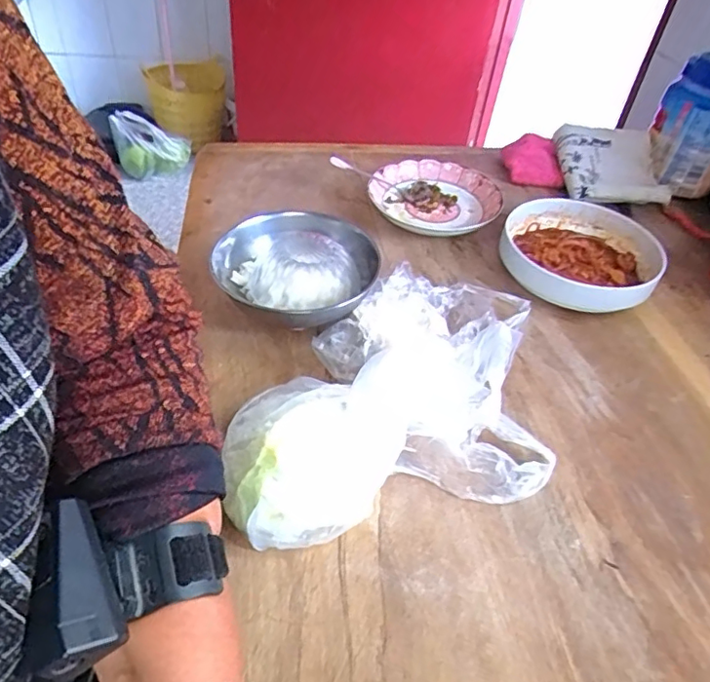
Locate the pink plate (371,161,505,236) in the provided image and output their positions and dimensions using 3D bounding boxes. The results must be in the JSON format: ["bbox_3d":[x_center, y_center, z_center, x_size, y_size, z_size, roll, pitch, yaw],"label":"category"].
[{"bbox_3d":[0.128,-0.224,0.877,0.191,0.039,0.178,3,44,-2],"label":"pink plate"}]

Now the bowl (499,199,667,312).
[{"bbox_3d":[0.303,-0.119,0.770,0.195,0.055,0.214,3,44,-2],"label":"bowl"}]

